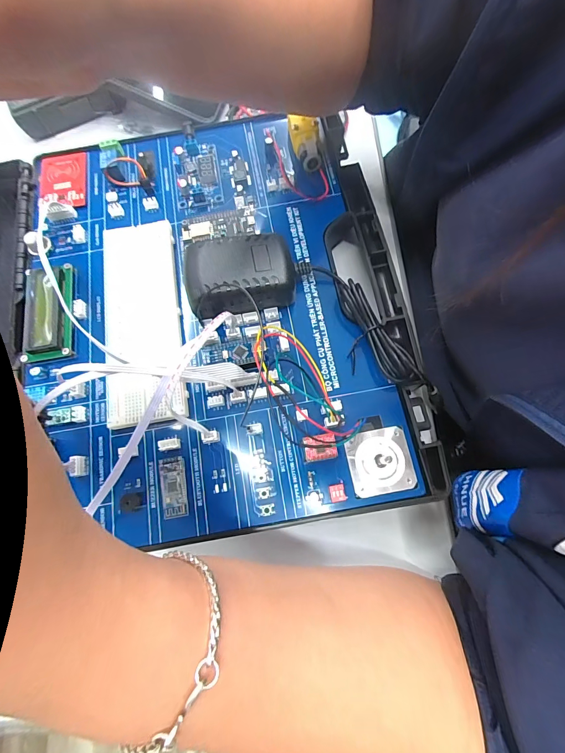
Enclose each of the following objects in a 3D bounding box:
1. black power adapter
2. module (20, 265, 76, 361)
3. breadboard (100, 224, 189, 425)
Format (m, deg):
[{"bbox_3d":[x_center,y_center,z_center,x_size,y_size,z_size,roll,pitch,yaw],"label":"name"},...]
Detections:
[{"bbox_3d":[-0.031,-0.072,0.255,0.074,0.036,0.048,-11,72,0],"label":"black power adapter"},{"bbox_3d":[-0.181,-0.051,0.264,0.038,0.015,0.077,-14,72,-1],"label":"module"},{"bbox_3d":[-0.107,-0.045,0.262,0.056,0.011,0.163,-12,72,0],"label":"breadboard"}]

